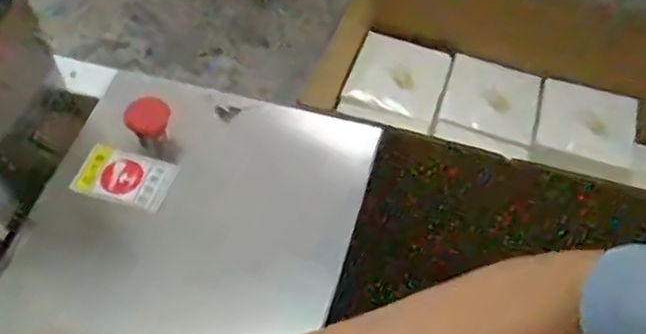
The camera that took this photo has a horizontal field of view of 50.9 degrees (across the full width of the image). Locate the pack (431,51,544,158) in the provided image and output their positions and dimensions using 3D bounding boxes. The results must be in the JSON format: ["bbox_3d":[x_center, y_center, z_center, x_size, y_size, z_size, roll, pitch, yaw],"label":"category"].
[{"bbox_3d":[0.214,-0.078,0.868,0.117,0.034,0.121,16,57,10],"label":"pack"}]

